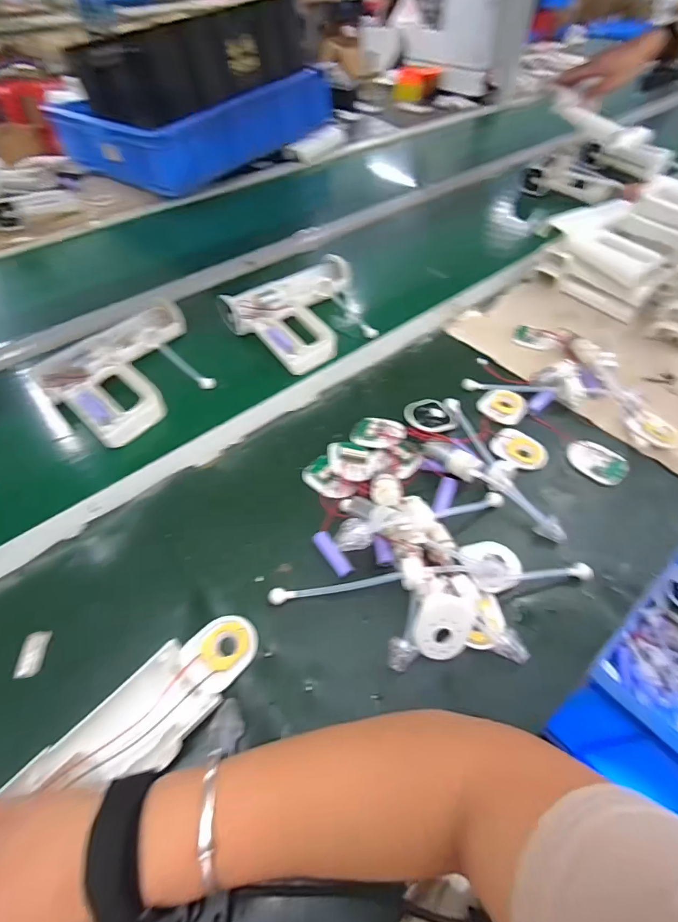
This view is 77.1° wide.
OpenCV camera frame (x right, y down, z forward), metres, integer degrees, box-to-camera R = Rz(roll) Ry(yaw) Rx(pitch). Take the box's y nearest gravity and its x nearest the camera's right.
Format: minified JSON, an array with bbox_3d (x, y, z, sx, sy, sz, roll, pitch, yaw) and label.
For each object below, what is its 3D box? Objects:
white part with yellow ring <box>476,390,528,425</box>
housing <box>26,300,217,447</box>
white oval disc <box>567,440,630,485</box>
[{"bbox_3d":[0.210,-0.072,0.544,0.059,0.006,0.049,23,56,17],"label":"white part with yellow ring"},{"bbox_3d":[-0.276,-0.121,0.565,0.172,0.042,0.237,30,58,21],"label":"housing"},{"bbox_3d":[0.299,0.000,0.493,0.044,0.011,0.065,-38,61,-25],"label":"white oval disc"}]

